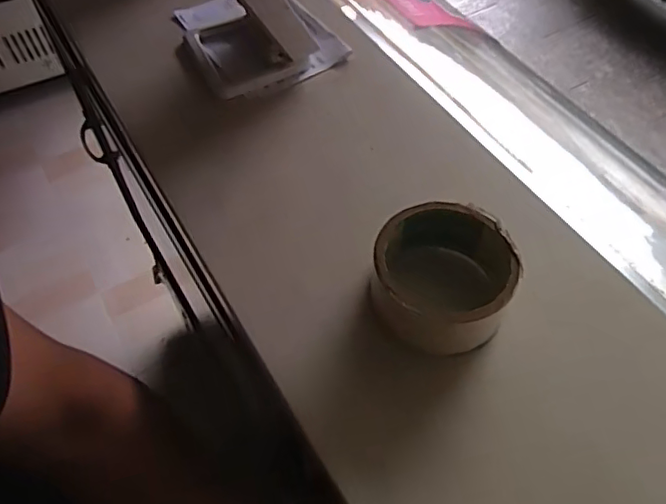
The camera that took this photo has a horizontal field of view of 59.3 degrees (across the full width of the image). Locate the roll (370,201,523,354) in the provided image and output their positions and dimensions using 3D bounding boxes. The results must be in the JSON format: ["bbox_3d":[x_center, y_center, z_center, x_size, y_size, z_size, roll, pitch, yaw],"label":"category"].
[{"bbox_3d":[0.068,0.017,0.366,0.082,0.046,0.084,0,55,1],"label":"roll"}]

